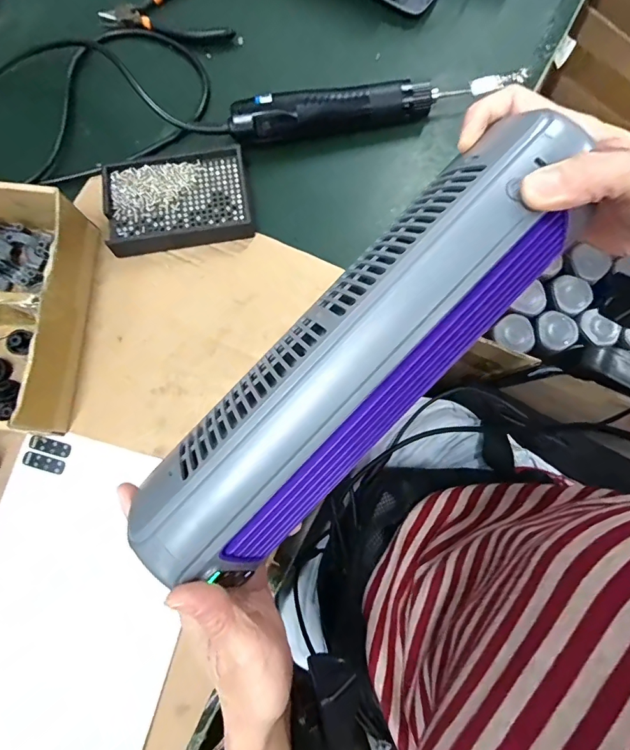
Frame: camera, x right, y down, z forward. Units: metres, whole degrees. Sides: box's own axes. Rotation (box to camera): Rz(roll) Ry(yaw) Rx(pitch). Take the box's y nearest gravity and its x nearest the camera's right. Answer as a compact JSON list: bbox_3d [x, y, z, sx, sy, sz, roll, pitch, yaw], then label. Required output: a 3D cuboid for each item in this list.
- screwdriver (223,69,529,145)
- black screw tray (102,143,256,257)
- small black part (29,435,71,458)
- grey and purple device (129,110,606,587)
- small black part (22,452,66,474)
[{"bbox_3d":[0.055,-0.265,0.412,0.278,0.037,0.043,-13,79,-1],"label":"screwdriver"},{"bbox_3d":[-0.131,-0.168,0.406,0.134,0.021,0.090,-10,79,-1],"label":"black screw tray"},{"bbox_3d":[-0.236,0.063,0.373,0.038,0.005,0.014,16,80,4],"label":"small black part"},{"bbox_3d":[0.023,-0.012,0.222,0.078,0.043,0.290,44,92,9],"label":"grey and purple device"},{"bbox_3d":[-0.239,0.077,0.370,0.037,0.004,0.012,16,80,5],"label":"small black part"}]

